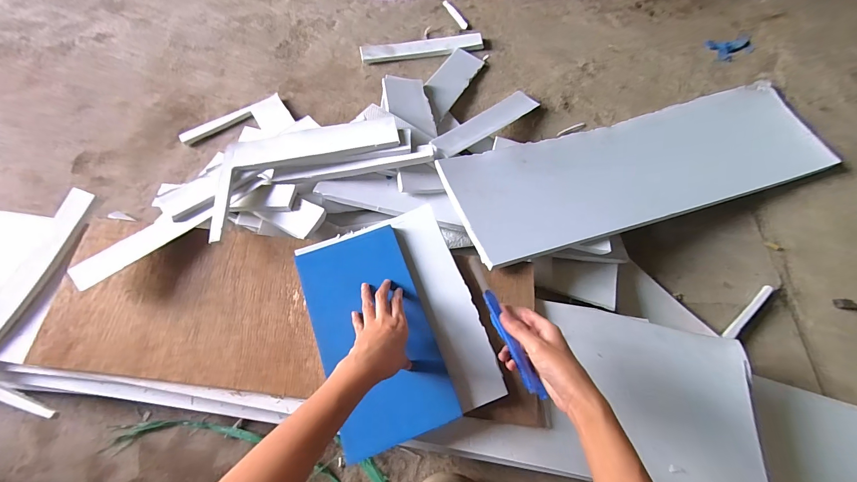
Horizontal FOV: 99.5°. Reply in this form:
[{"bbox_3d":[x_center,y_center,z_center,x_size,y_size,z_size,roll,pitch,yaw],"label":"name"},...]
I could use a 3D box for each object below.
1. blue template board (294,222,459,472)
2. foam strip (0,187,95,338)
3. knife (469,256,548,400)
[{"bbox_3d":[-0.077,0.123,0.501,0.154,0.012,0.284,-23,70,-9],"label":"blue template board"},{"bbox_3d":[-0.604,0.049,0.546,0.050,0.023,0.282,17,68,7],"label":"foam strip"},{"bbox_3d":[0.087,0.098,0.429,0.020,0.019,0.177,-21,68,-8],"label":"knife"}]

